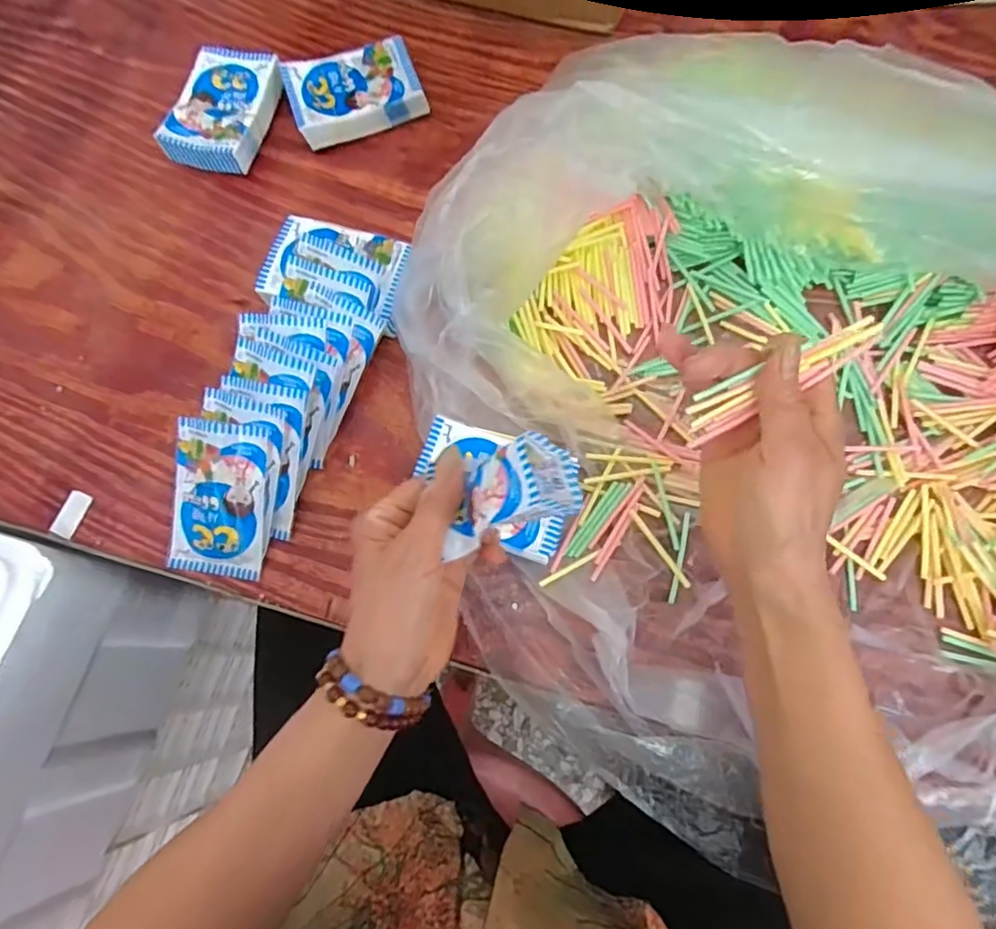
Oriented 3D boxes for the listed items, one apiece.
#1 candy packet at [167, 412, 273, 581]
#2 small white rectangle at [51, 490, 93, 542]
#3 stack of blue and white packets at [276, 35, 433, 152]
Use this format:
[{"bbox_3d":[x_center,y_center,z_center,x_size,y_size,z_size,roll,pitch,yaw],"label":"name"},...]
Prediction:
[{"bbox_3d":[-0.190,0.024,0.411,0.064,0.008,0.105,9,99,2],"label":"candy packet"},{"bbox_3d":[-0.306,0.036,0.433,0.017,0.006,0.033,18,75,8],"label":"small white rectangle"},{"bbox_3d":[-0.122,-0.315,0.517,0.106,0.030,0.072,-20,73,-4],"label":"stack of blue and white packets"}]

